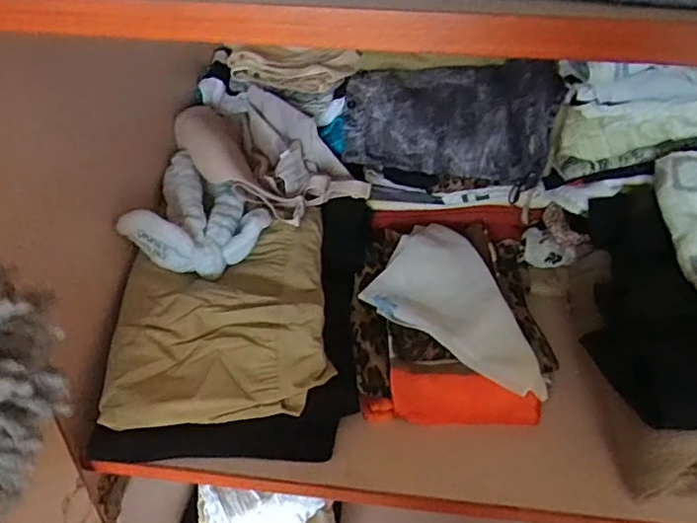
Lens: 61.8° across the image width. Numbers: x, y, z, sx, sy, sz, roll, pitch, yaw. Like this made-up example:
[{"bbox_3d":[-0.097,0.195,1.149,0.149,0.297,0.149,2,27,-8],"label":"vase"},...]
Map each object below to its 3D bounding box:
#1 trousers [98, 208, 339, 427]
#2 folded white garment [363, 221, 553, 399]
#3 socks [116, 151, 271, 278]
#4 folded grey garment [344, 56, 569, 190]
[{"bbox_3d":[-0.132,0.048,0.632,0.212,0.057,0.265,-1,38,-4],"label":"trousers"},{"bbox_3d":[0.154,0.045,0.701,0.240,0.044,0.175,26,44,28],"label":"folded white garment"},{"bbox_3d":[-0.163,-0.053,0.673,0.133,0.069,0.161,6,38,5],"label":"socks"},{"bbox_3d":[0.140,-0.207,0.806,0.272,0.122,0.159,9,38,9],"label":"folded grey garment"}]

